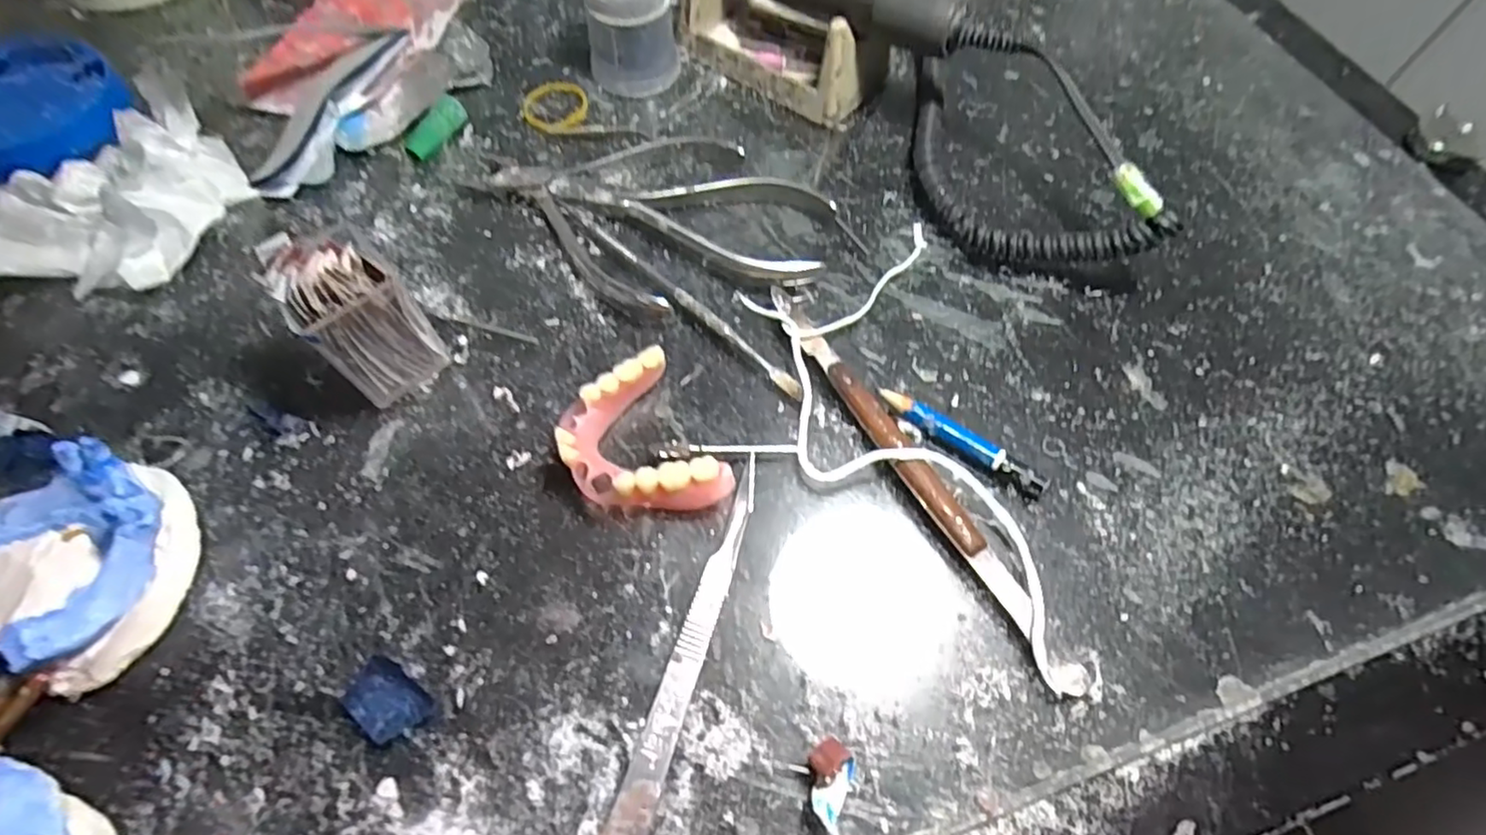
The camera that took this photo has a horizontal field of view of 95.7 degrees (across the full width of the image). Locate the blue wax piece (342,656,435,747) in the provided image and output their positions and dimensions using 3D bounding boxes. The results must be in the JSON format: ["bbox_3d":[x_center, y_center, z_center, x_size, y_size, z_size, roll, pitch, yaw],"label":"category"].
[{"bbox_3d":[-0.106,0.084,0.199,0.025,0.004,0.017,34,66,15],"label":"blue wax piece"}]

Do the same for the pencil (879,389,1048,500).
[{"bbox_3d":[0.079,0.008,0.244,0.064,0.008,0.008,34,66,15],"label":"pencil"}]

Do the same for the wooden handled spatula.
[{"bbox_3d":[0.059,0.015,0.240,0.014,0.008,0.174,-26,66,-15],"label":"wooden handled spatula"}]

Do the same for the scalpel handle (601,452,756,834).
[{"bbox_3d":[-0.018,0.075,0.206,0.011,0.006,0.138,17,63,6],"label":"scalpel handle"}]

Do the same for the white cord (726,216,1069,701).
[{"bbox_3d":[0.051,0.005,0.243,0.080,0.011,0.182,-6,63,-6],"label":"white cord"}]

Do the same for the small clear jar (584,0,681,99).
[{"bbox_3d":[-0.054,-0.191,0.324,0.041,0.048,0.045,1,62,-2],"label":"small clear jar"}]

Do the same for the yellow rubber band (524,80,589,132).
[{"bbox_3d":[-0.091,-0.153,0.328,0.030,0.004,0.035,-6,63,-5],"label":"yellow rubber band"}]

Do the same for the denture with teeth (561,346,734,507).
[{"bbox_3d":[-0.037,0.010,0.234,0.047,0.019,0.060,-26,66,-15],"label":"denture with teeth"}]

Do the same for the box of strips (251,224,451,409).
[{"bbox_3d":[-0.132,-0.035,0.232,0.033,0.058,0.032,-40,71,-20],"label":"box of strips"}]

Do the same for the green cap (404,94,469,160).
[{"bbox_3d":[-0.141,-0.133,0.309,0.010,0.013,0.032,30,65,13],"label":"green cap"}]

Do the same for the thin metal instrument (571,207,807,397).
[{"bbox_3d":[-0.023,-0.047,0.272,0.123,0.006,0.007,40,68,17],"label":"thin metal instrument"}]

